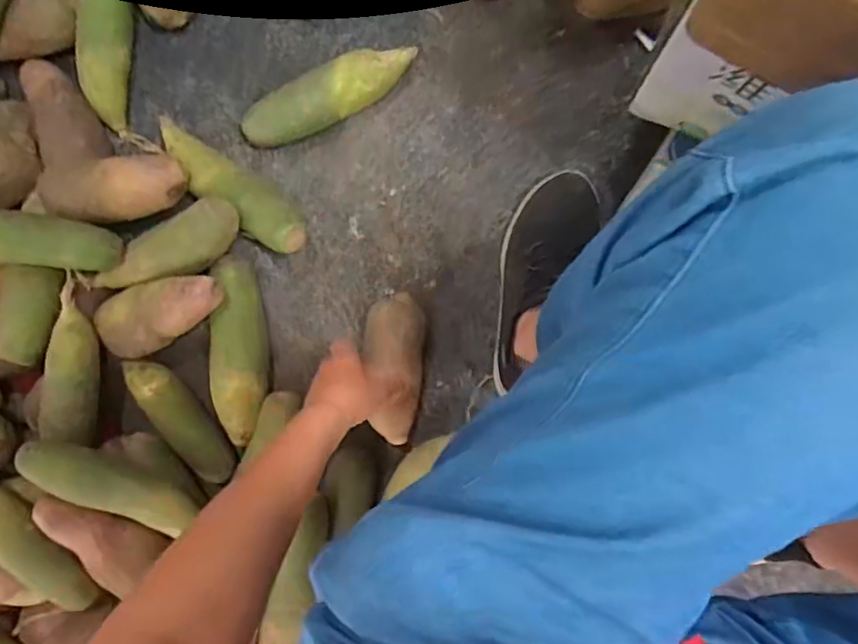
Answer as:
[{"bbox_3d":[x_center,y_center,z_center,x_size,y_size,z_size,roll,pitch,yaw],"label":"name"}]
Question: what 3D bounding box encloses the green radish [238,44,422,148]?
[{"bbox_3d":[-0.109,-0.244,0.636,0.198,0.055,0.051,-25,88,10],"label":"green radish"}]

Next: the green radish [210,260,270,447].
[{"bbox_3d":[-0.221,0.032,0.665,0.063,0.051,0.203,-7,91,10],"label":"green radish"}]

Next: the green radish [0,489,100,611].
[{"bbox_3d":[-0.428,0.240,0.622,0.047,0.054,0.204,-23,114,10],"label":"green radish"}]

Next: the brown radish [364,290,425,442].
[{"bbox_3d":[-0.035,0.050,0.627,0.053,0.061,0.155,0,99,10],"label":"brown radish"}]

